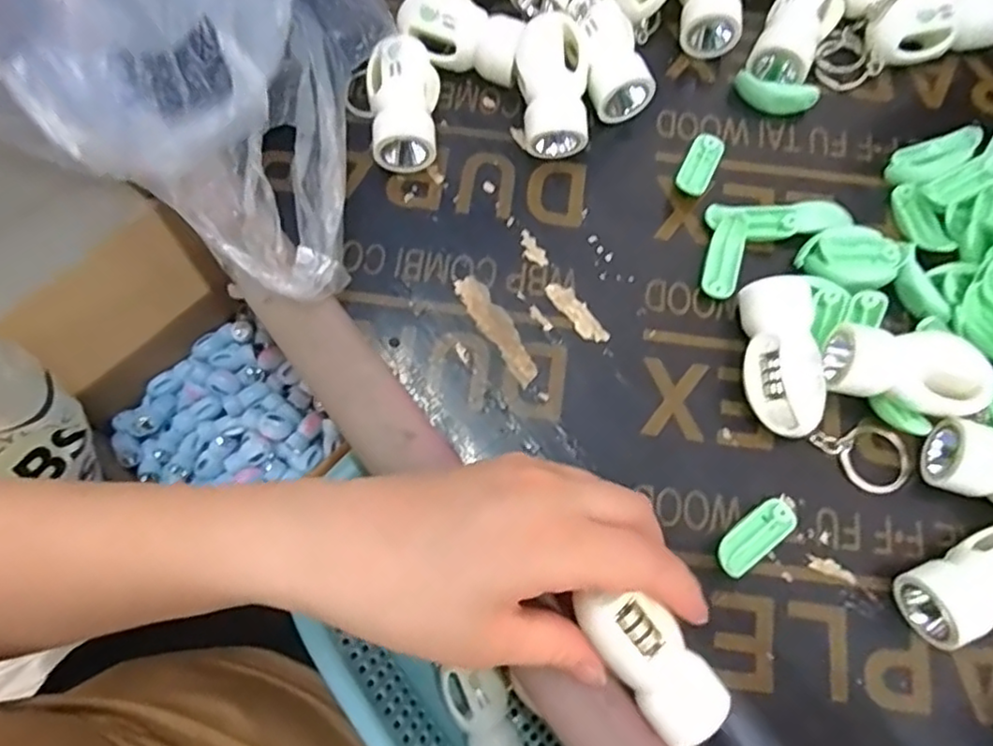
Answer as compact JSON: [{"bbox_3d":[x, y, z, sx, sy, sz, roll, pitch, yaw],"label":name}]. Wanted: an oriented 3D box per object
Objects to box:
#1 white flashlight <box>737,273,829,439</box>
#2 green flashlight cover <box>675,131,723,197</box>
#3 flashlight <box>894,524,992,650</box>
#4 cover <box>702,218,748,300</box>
[{"bbox_3d":[0.123,-0.007,0.284,0.029,0.029,0.068,2,73,0],"label":"white flashlight"},{"bbox_3d":[0.102,-0.103,0.324,0.015,0.008,0.036,27,74,8],"label":"green flashlight cover"},{"bbox_3d":[0.193,0.084,0.257,0.064,0.028,0.034,-18,74,-6],"label":"flashlight"},{"bbox_3d":[0.109,-0.054,0.308,0.015,0.010,0.041,18,73,5],"label":"cover"}]

